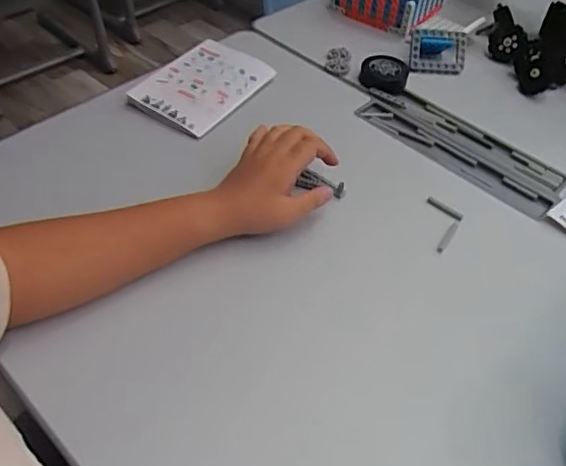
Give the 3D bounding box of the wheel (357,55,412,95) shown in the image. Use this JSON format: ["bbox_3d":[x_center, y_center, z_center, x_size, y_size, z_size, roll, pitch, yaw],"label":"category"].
[{"bbox_3d":[0.129,-0.203,0.717,0.056,0.029,0.061,2,48,-2],"label":"wheel"}]

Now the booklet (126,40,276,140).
[{"bbox_3d":[-0.096,-0.176,0.674,0.113,0.012,0.143,31,60,20],"label":"booklet"}]

